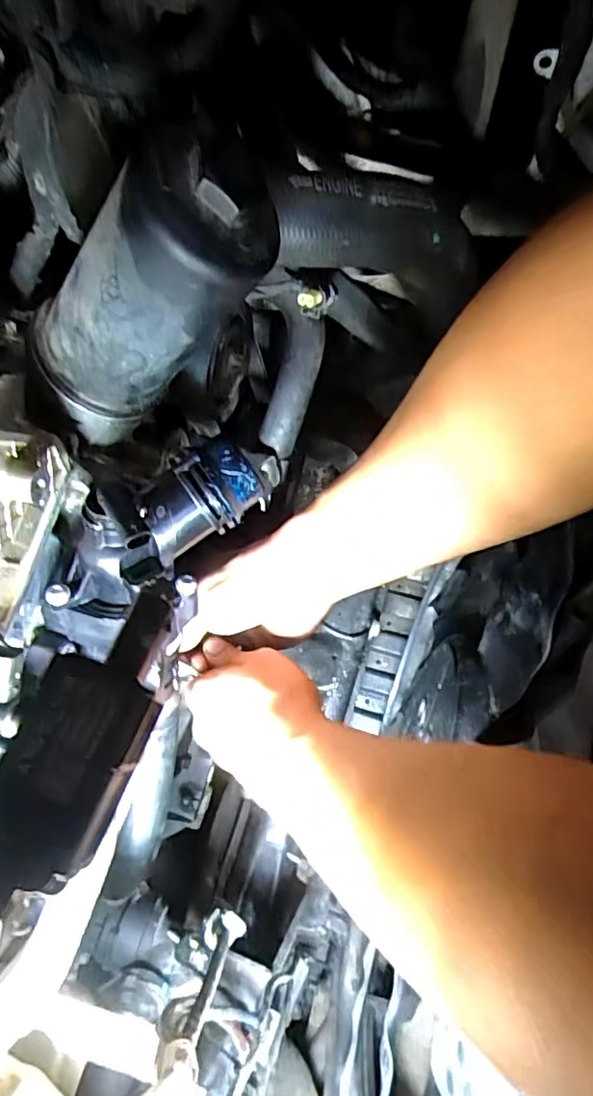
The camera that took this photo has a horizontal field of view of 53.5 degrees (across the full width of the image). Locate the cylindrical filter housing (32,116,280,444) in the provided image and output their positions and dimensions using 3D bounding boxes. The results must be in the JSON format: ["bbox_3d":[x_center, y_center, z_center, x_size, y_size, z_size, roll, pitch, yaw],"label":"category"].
[{"bbox_3d":[-0.070,-0.104,0.256,0.051,0.153,0.054,18,58,-33],"label":"cylindrical filter housing"}]

